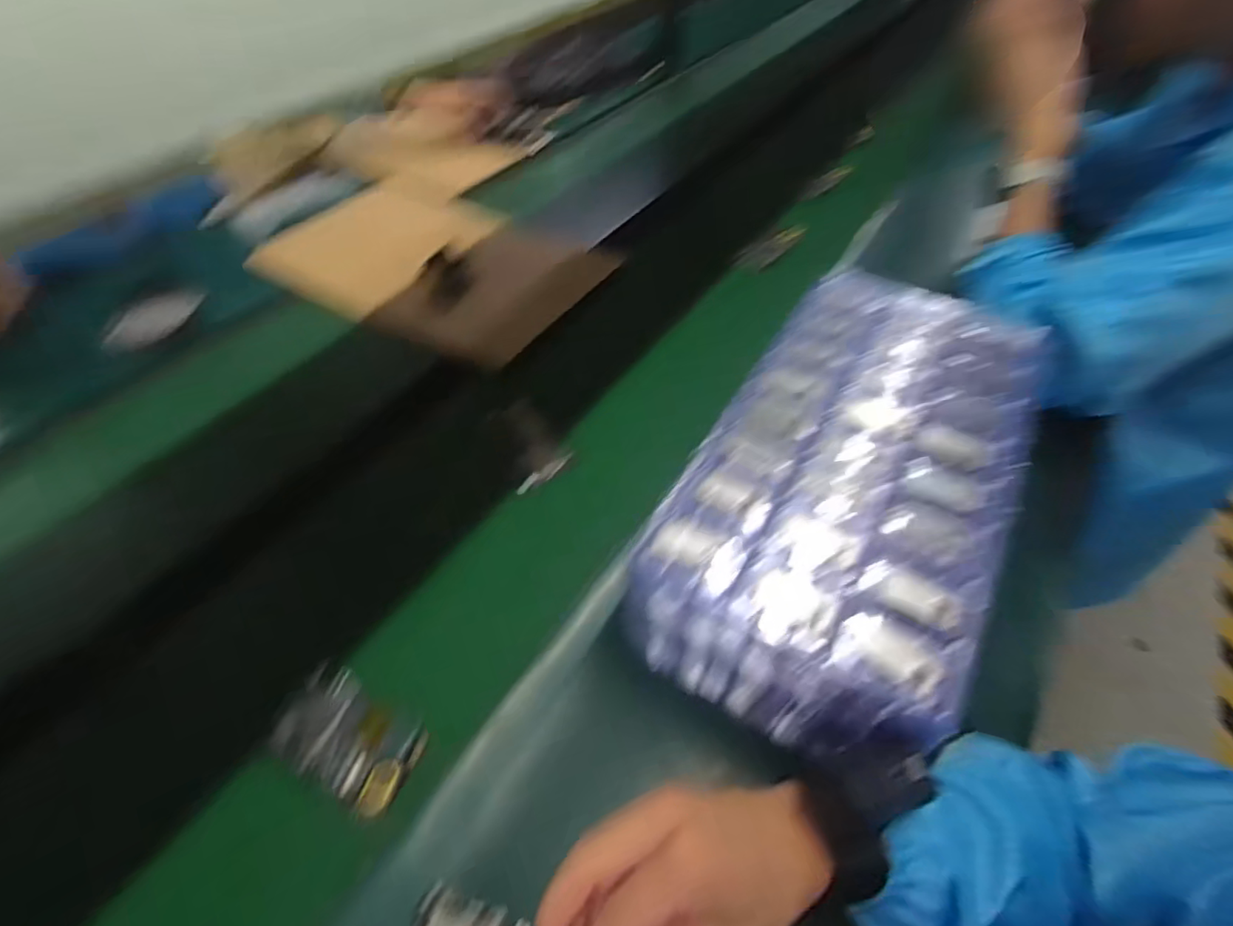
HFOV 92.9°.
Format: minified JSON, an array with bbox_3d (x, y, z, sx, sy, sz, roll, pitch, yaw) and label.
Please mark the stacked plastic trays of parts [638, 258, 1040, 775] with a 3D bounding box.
[{"bbox_3d":[0.193,-0.003,0.460,0.205,0.062,0.434,25,55,21],"label":"stacked plastic trays of parts"}]

